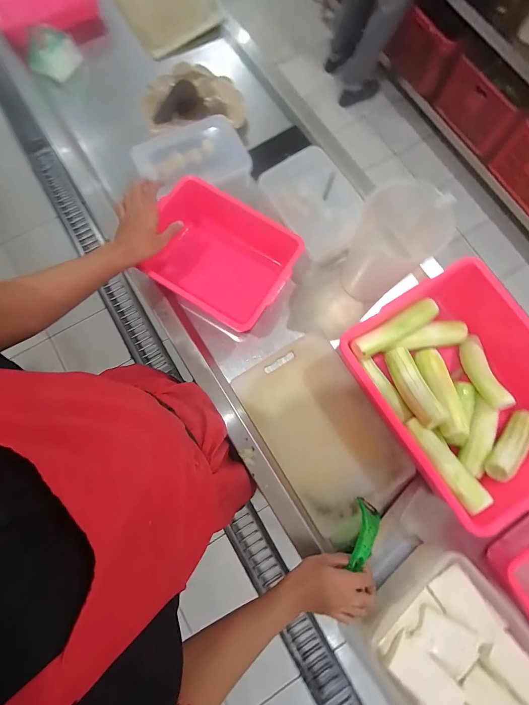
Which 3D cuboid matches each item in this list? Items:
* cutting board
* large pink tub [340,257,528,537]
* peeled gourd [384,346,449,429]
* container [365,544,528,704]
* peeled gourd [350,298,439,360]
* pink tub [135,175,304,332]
[{"bbox_3d":[0.120,0.161,0.629,0.227,0.025,0.373,-30,80,-6],"label":"cutting board"},{"bbox_3d":[0.377,0.059,0.589,0.309,0.120,0.387,-27,80,-6],"label":"large pink tub"},{"bbox_3d":[0.282,0.061,0.591,0.046,0.044,0.157,-16,57,-4],"label":"peeled gourd"},{"bbox_3d":[0.312,0.490,0.496,0.223,0.079,0.264,-34,81,-7],"label":"container"},{"bbox_3d":[0.248,-0.041,0.600,0.181,0.051,0.044,-30,80,-6],"label":"peeled gourd"},{"bbox_3d":[-0.095,-0.203,0.658,0.301,0.104,0.211,29,80,5],"label":"pink tub"}]

